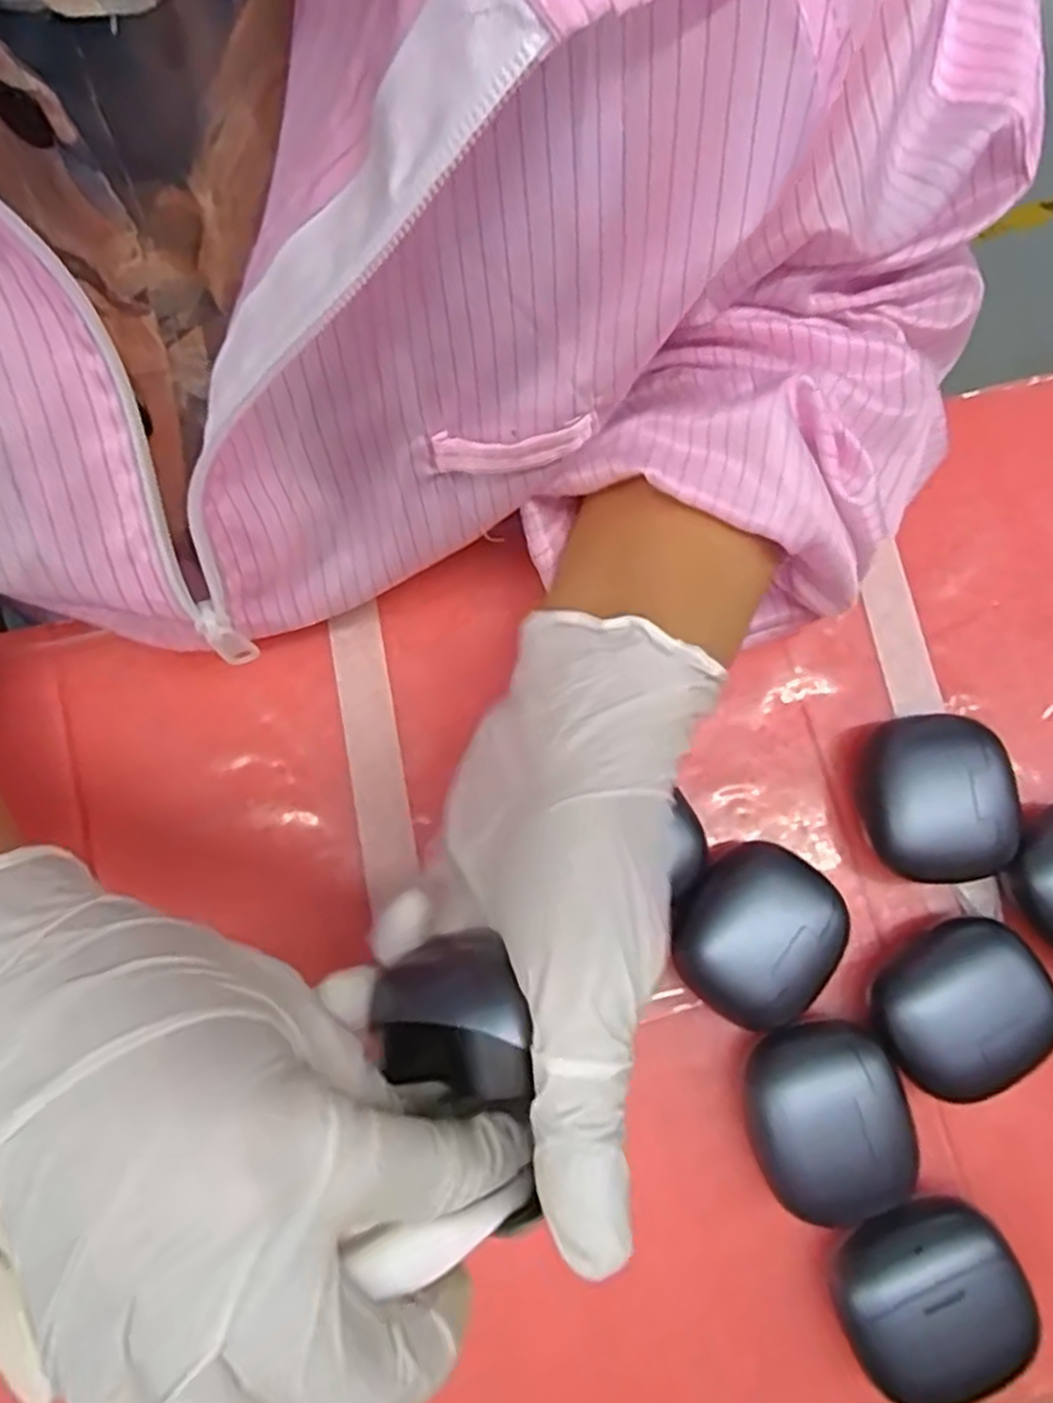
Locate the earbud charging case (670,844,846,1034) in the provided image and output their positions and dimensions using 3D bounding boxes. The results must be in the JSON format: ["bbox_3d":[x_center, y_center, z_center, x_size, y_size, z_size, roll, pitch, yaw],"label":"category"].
[{"bbox_3d":[0.076,0.077,0.263,0.050,0.031,0.055,43,81,7],"label":"earbud charging case"}]

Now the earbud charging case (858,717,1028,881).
[{"bbox_3d":[0.143,0.034,0.274,0.043,0.031,0.056,-2,79,-1],"label":"earbud charging case"}]

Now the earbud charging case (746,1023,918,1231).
[{"bbox_3d":[0.096,0.134,0.251,0.047,0.027,0.056,-18,80,-4],"label":"earbud charging case"}]

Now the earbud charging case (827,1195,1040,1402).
[{"bbox_3d":[0.124,0.185,0.242,0.052,0.026,0.049,-18,80,-4],"label":"earbud charging case"}]

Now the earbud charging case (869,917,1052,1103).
[{"bbox_3d":[0.142,0.100,0.258,0.055,0.029,0.041,-38,82,-7],"label":"earbud charging case"}]

